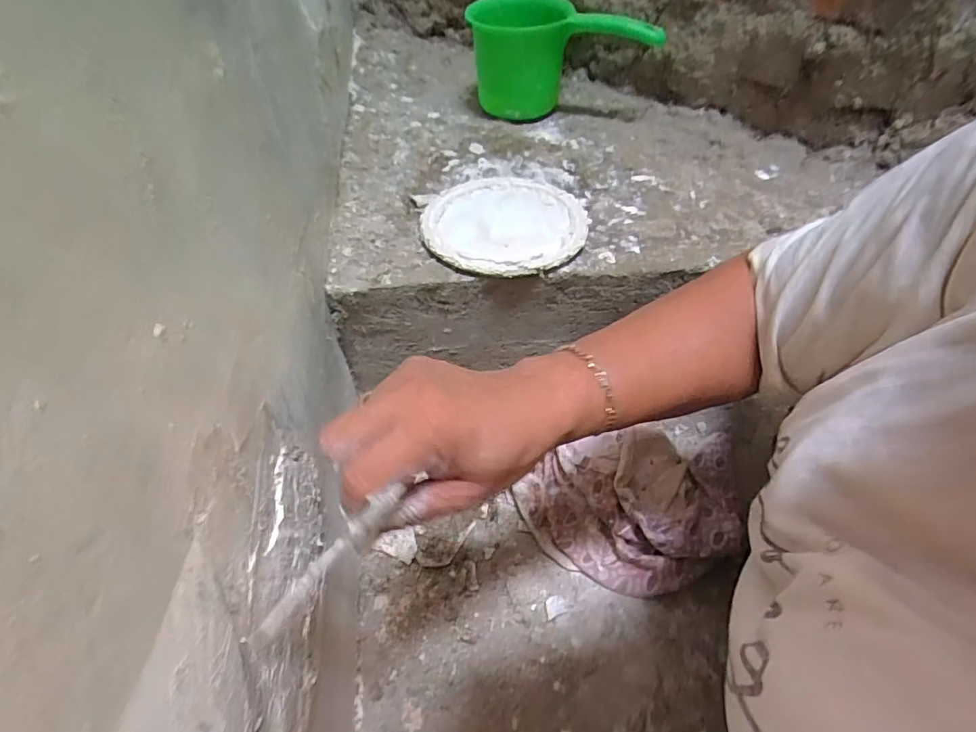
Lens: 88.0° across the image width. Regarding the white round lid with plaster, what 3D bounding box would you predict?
[{"bbox_3d":[0.018,-0.160,0.555,0.174,0.014,0.171,-1,51,1],"label":"white round lid with plaster"}]

